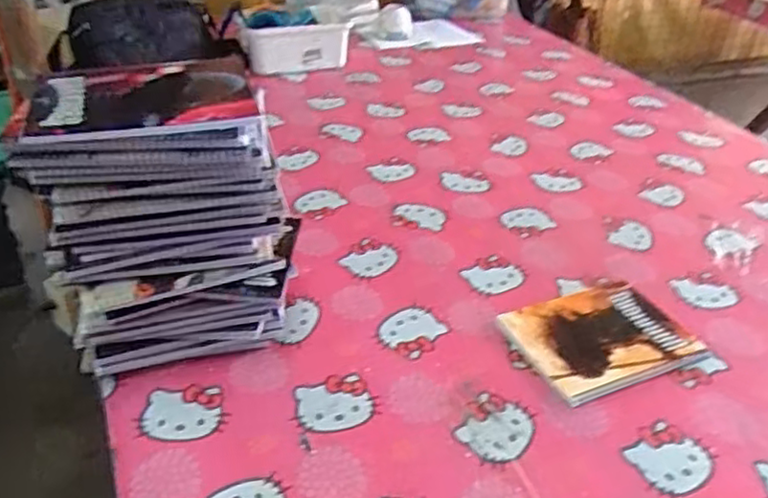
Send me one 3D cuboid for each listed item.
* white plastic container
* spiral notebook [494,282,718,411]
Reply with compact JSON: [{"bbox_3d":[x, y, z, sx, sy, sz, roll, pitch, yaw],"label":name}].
[{"bbox_3d":[-0.191,-0.444,1.495,0.217,0.087,0.068,-15,37,-24],"label":"white plastic container"},{"bbox_3d":[0.256,0.103,0.797,0.201,0.014,0.150,-13,36,-22],"label":"spiral notebook"}]

